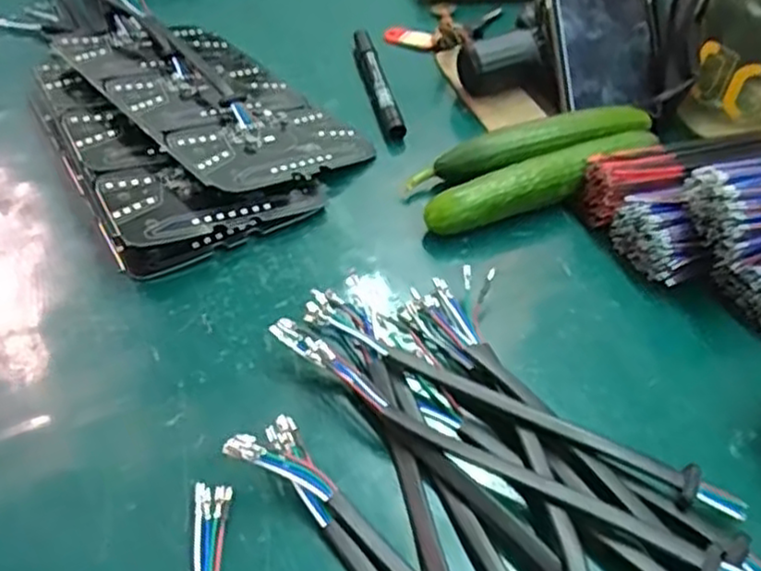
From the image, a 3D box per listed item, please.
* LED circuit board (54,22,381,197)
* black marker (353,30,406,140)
[{"bbox_3d":[-0.121,-0.136,0.512,0.133,0.009,0.218,-22,51,-38],"label":"LED circuit board"},{"bbox_3d":[-0.003,-0.155,0.543,0.017,0.018,0.122,-10,48,-8],"label":"black marker"}]

